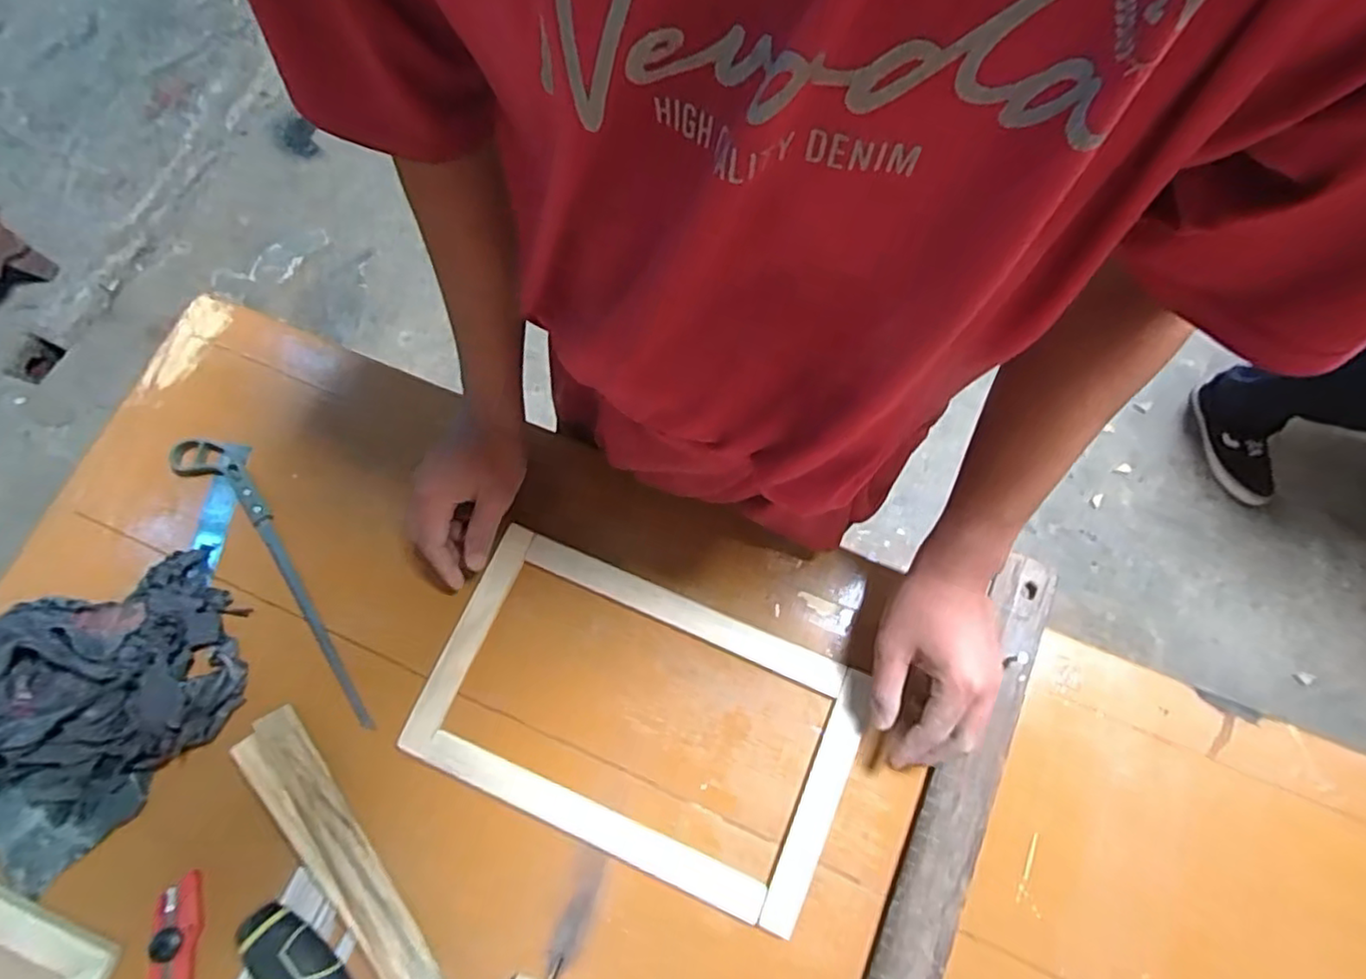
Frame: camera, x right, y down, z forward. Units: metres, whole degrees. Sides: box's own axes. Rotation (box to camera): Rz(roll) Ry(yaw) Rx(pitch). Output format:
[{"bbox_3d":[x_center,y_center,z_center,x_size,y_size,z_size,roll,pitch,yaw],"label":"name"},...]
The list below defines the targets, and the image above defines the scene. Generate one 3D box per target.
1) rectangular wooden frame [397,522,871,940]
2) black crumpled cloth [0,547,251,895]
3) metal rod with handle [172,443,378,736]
[{"bbox_3d":[-0.039,0.189,0.541,0.348,0.016,0.211,22,75,8],"label":"rectangular wooden frame"},{"bbox_3d":[-0.498,0.173,0.528,0.249,0.063,0.197,-38,76,-9],"label":"black crumpled cloth"},{"bbox_3d":[-0.365,0.072,0.583,0.046,0.020,0.321,-41,76,-10],"label":"metal rod with handle"}]

